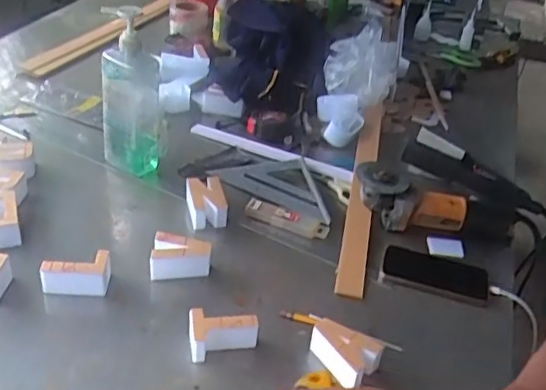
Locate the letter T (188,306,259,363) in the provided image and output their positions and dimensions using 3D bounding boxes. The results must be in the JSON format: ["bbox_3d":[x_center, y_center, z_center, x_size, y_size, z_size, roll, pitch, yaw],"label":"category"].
[{"bbox_3d":[-0.062,0.180,0.772,0.087,0.047,0.050,5,37,-7],"label":"letter T"}]

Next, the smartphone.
[{"bbox_3d":[0.247,0.119,0.936,0.166,0.008,0.077,15,45,-2],"label":"smartphone"}]

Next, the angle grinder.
[{"bbox_3d":[0.272,0.025,1.025,0.298,0.080,0.097,15,31,-13],"label":"angle grinder"}]

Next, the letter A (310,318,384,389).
[{"bbox_3d":[0.088,0.196,0.775,0.090,0.041,0.061,35,44,30],"label":"letter A"}]

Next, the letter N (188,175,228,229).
[{"bbox_3d":[-0.110,0.012,1.014,0.061,0.048,0.086,-1,38,-13],"label":"letter N"}]

